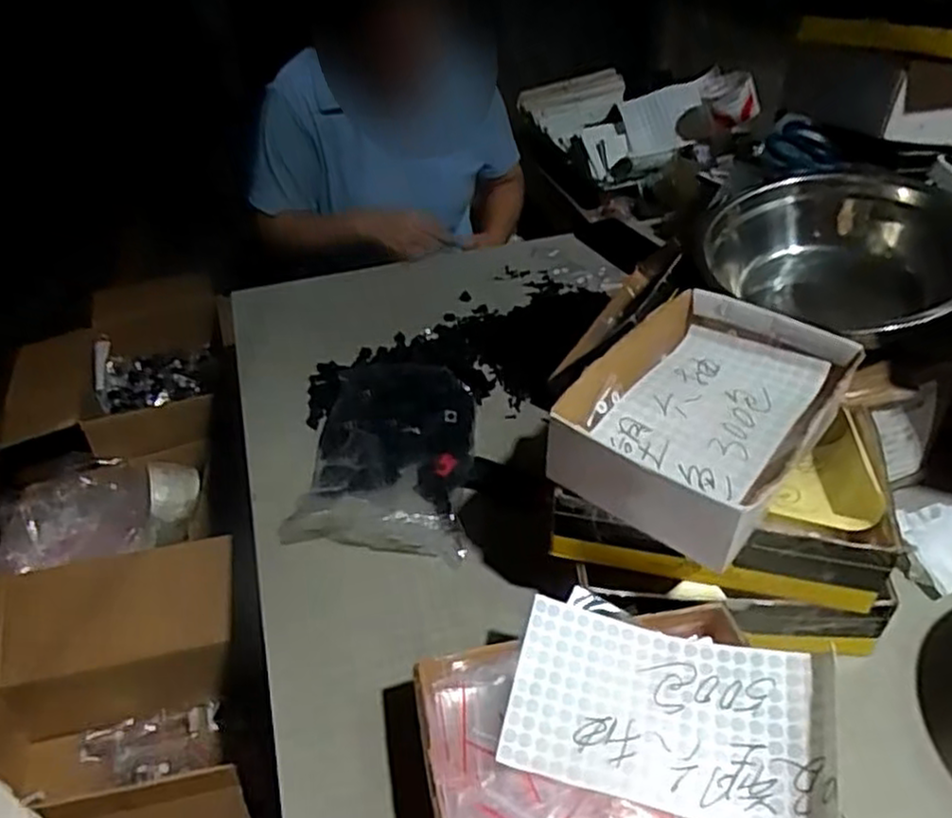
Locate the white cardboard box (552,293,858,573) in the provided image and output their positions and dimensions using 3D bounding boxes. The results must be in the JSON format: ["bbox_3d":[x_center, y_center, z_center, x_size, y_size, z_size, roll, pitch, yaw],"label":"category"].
[{"bbox_3d":[0.184,0.006,0.578,0.156,0.080,0.228,28,49,31],"label":"white cardboard box"}]

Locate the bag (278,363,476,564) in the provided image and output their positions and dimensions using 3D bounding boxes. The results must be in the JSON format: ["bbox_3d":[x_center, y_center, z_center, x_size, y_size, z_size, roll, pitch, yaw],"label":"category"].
[{"bbox_3d":[-0.098,0.046,0.784,0.188,0.054,0.248,-1,40,1],"label":"bag"}]

